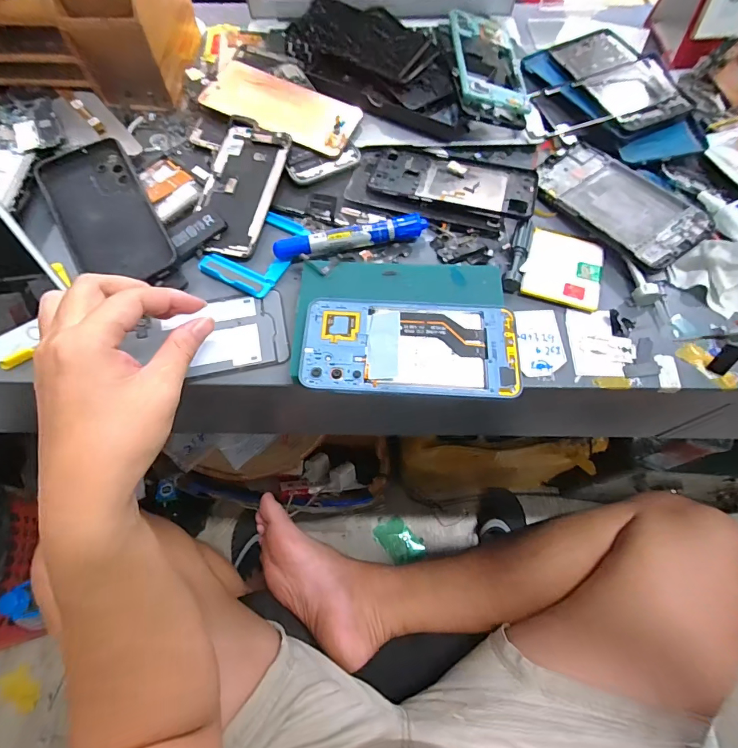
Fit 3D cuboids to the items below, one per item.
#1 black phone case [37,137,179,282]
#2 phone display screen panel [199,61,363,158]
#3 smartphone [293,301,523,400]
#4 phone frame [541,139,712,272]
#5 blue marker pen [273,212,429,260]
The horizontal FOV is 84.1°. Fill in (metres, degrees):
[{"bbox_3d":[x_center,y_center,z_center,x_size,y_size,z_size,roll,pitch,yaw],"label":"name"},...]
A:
[{"bbox_3d":[-0.235,-0.144,0.362,0.079,0.017,0.165,-29,68,-12],"label":"black phone case"},{"bbox_3d":[-0.087,-0.270,0.414,0.150,0.006,0.072,22,70,3],"label":"phone display screen panel"},{"bbox_3d":[0.030,-0.022,0.304,0.159,0.011,0.077,1,67,1],"label":"smartphone"},{"bbox_3d":[0.222,-0.159,0.373,0.073,0.006,0.154,-34,63,-3],"label":"phone frame"},{"bbox_3d":[-0.014,-0.121,0.362,0.135,0.016,0.017,-12,66,-5],"label":"blue marker pen"}]

